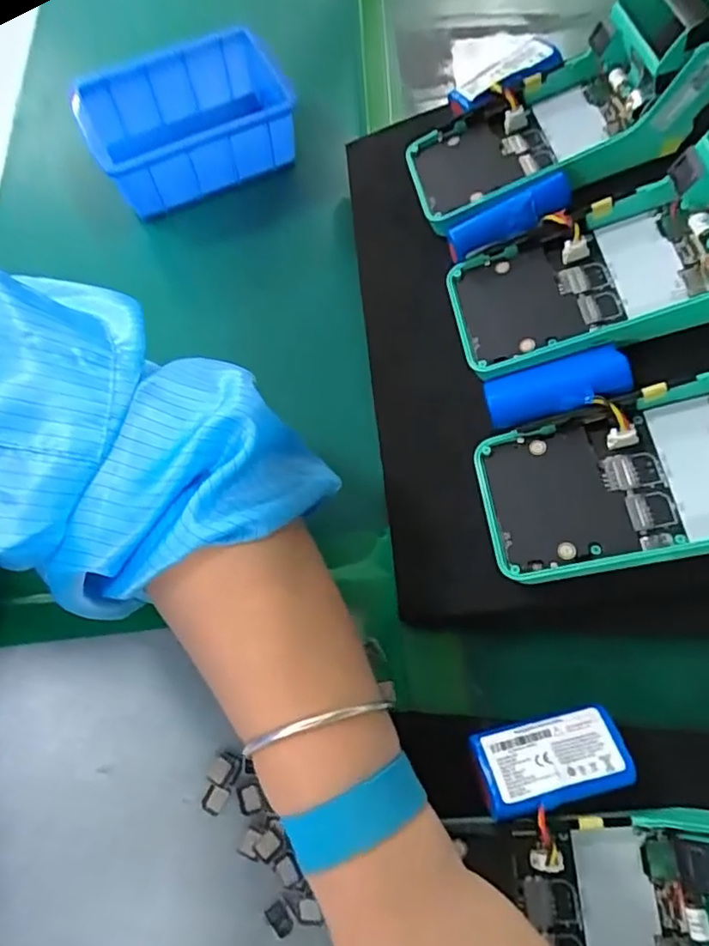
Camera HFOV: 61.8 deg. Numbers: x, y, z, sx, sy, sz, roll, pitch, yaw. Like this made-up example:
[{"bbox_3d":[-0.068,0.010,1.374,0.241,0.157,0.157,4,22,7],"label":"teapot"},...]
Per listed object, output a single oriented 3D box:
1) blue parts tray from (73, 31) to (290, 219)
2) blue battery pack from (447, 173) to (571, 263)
[{"bbox_3d":[-0.118,-0.250,0.429,0.143,0.059,0.100,-16,72,-5],"label":"blue parts tray"},{"bbox_3d":[0.084,-0.138,0.322,0.068,0.017,0.021,-22,71,15],"label":"blue battery pack"}]

